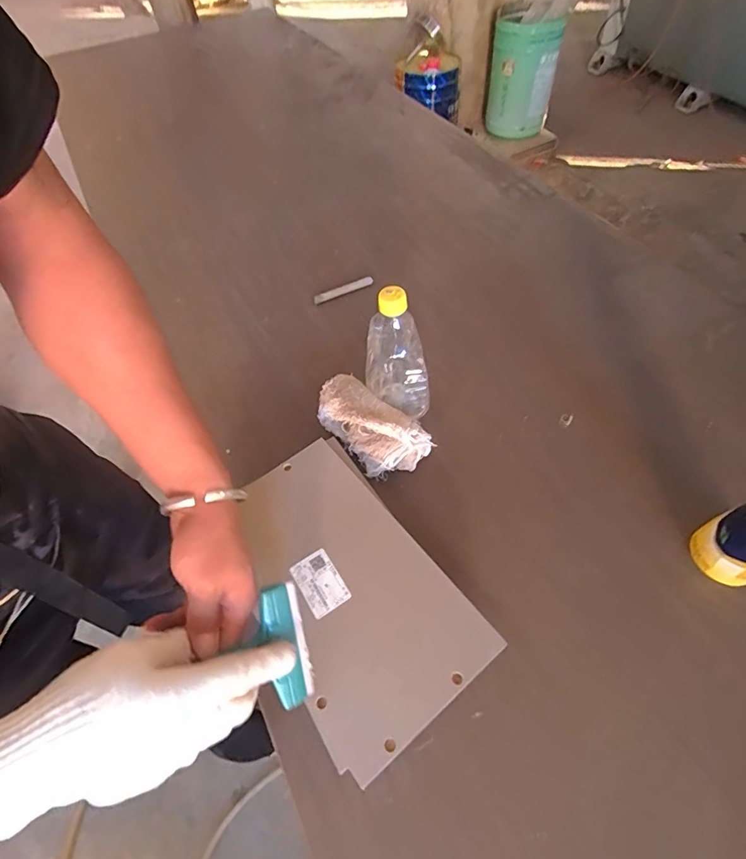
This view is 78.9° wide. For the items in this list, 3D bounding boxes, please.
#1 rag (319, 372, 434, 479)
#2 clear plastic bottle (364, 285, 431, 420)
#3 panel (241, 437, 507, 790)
[{"bbox_3d":[-0.010,-0.008,0.580,0.170,0.087,0.077,39,67,24],"label":"rag"},{"bbox_3d":[0.025,-0.086,0.570,0.066,0.197,0.093,-18,58,-8],"label":"clear plastic bottle"},{"bbox_3d":[-0.033,0.150,0.464,0.167,0.010,0.296,-33,61,-17],"label":"panel"}]

